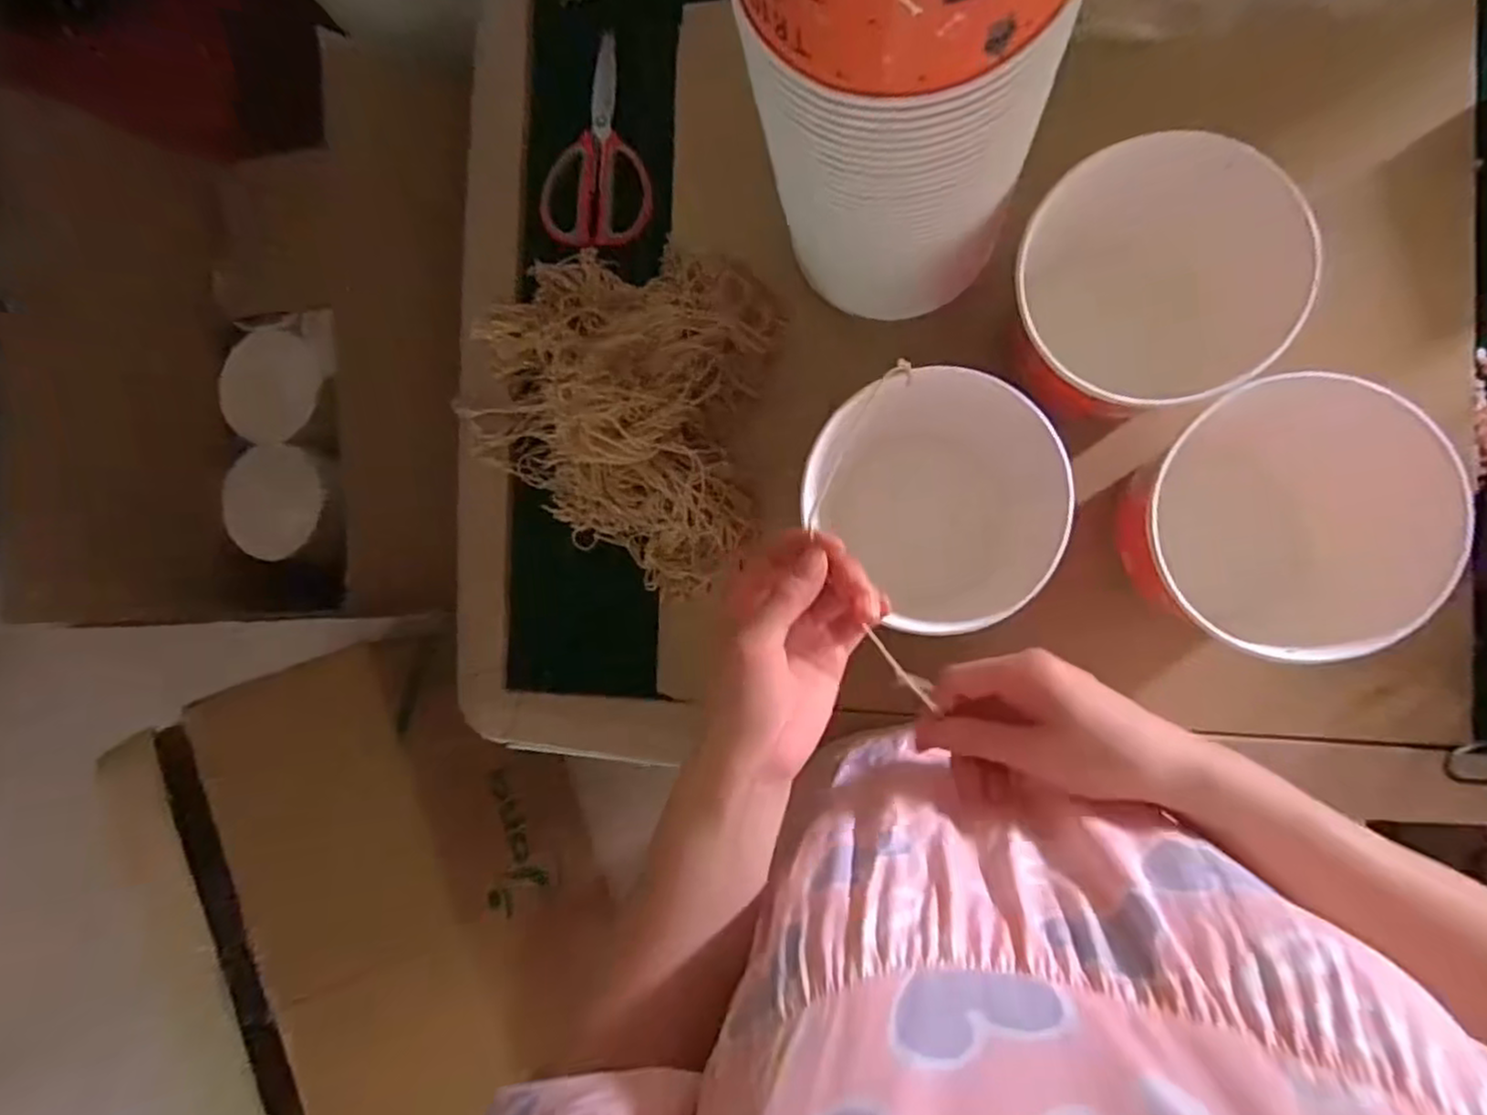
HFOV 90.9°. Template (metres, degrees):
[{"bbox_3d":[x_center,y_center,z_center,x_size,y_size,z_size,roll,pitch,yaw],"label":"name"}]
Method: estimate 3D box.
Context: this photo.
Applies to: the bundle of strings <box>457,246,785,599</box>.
[{"bbox_3d":[-0.113,-0.117,0.579,0.253,0.105,0.270,8,89,10],"label":"bundle of strings"}]

